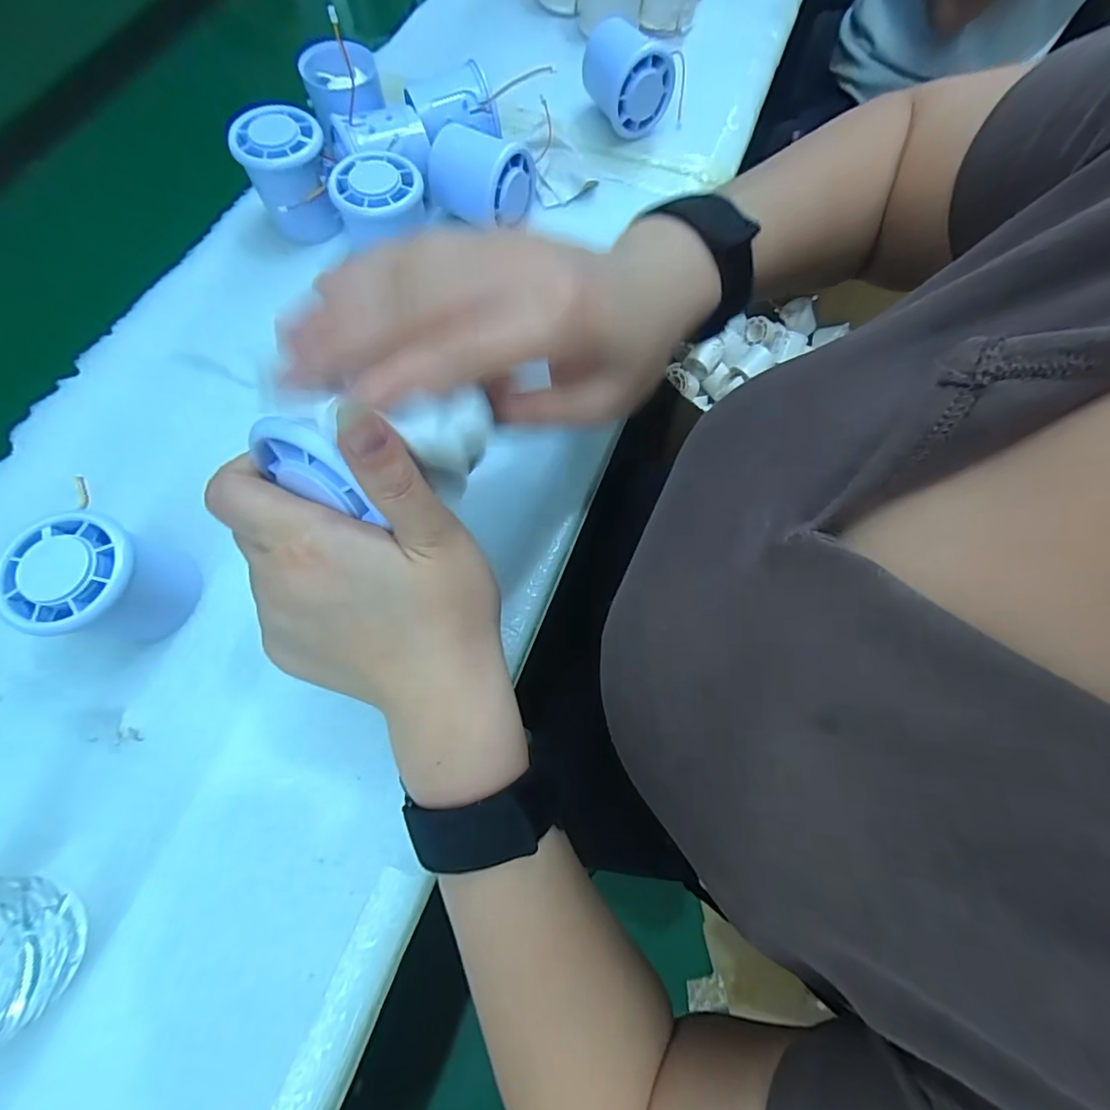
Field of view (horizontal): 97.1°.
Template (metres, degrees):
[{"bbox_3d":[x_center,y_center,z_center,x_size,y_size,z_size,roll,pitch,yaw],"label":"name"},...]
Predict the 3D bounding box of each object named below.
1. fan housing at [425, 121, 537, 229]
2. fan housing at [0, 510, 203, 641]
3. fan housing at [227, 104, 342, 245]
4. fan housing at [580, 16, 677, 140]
[{"bbox_3d":[-0.053,-0.263,0.342,0.069,0.043,0.050,20,72,4],"label":"fan housing"},{"bbox_3d":[-0.218,0.014,0.240,0.053,0.058,0.056,1,72,-2],"label":"fan housing"},{"bbox_3d":[-0.178,-0.256,0.335,0.055,0.056,0.058,-23,74,-10],"label":"fan housing"},{"bbox_3d":[0.059,-0.387,0.392,0.053,0.057,0.071,-23,74,-10],"label":"fan housing"}]

